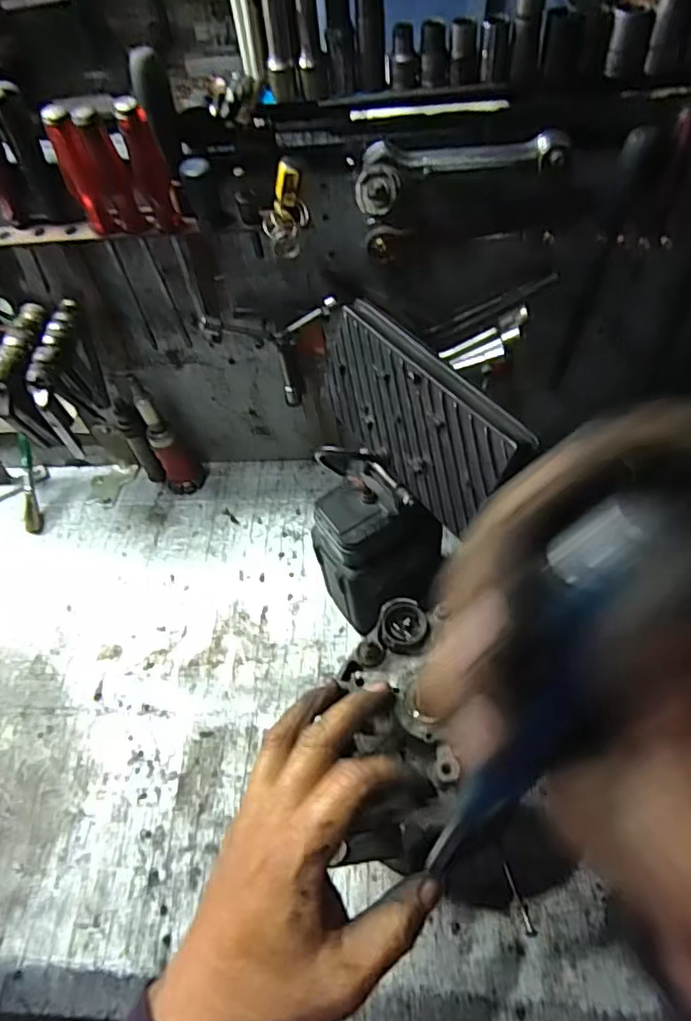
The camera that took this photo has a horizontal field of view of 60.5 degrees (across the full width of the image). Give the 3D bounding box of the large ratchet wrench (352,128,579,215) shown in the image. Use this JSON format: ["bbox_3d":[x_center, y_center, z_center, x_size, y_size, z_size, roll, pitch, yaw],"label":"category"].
[{"bbox_3d":[0.090,-0.265,0.460,0.162,0.029,0.052,-3,52,3],"label":"large ratchet wrench"}]

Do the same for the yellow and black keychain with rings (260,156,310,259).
[{"bbox_3d":[-0.049,-0.241,0.476,0.043,0.069,0.017,14,25,15],"label":"yellow and black keychain with rings"}]

